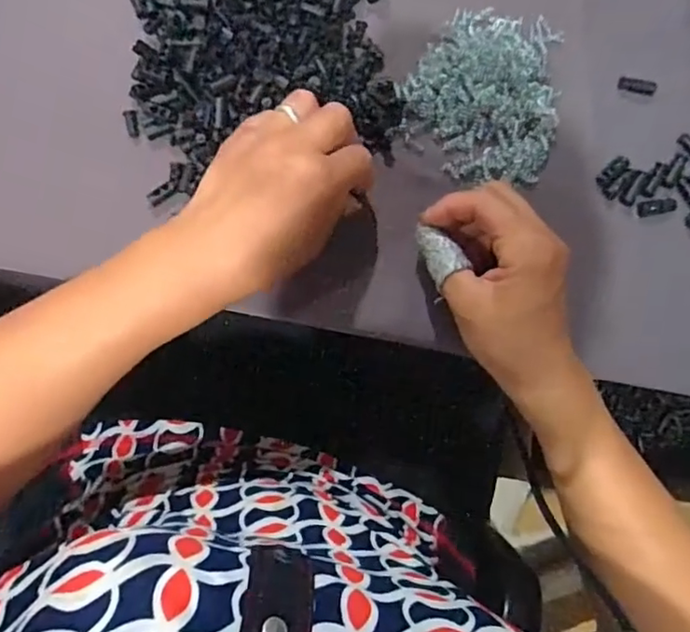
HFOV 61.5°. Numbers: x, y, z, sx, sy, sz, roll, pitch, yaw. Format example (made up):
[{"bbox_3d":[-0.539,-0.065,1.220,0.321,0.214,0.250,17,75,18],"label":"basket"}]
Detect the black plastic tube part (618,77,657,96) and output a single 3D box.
[{"bbox_3d":[0.204,-0.161,0.404,0.027,0.004,0.010,8,84,-1],"label":"black plastic tube part"}]

